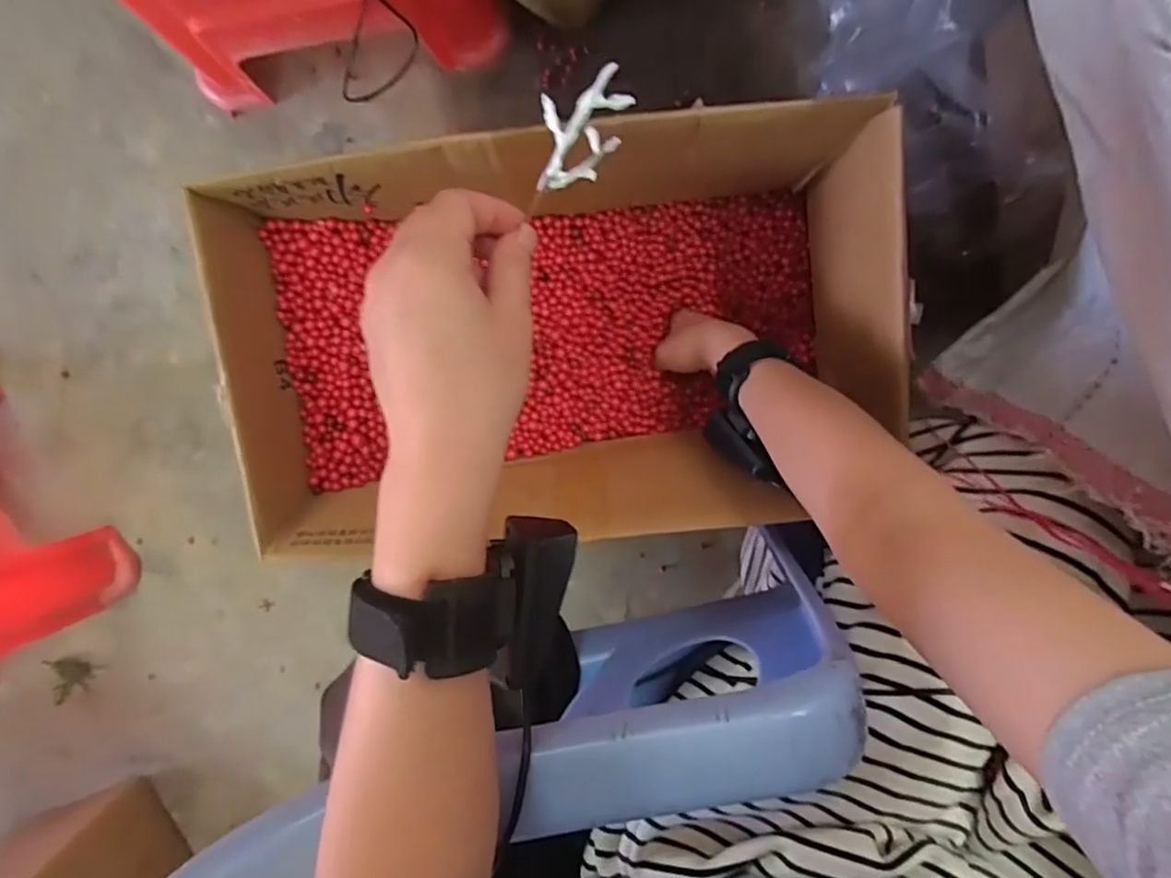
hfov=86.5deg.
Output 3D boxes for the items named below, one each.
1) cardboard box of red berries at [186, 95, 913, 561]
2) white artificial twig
[{"bbox_3d":[-0.016,-0.071,0.475,0.435,0.161,0.244,-4,99,2],"label":"cardboard box of red berries"},{"bbox_3d":[-0.002,-0.127,0.260,0.048,0.029,0.030,-27,97,6],"label":"white artificial twig"}]

